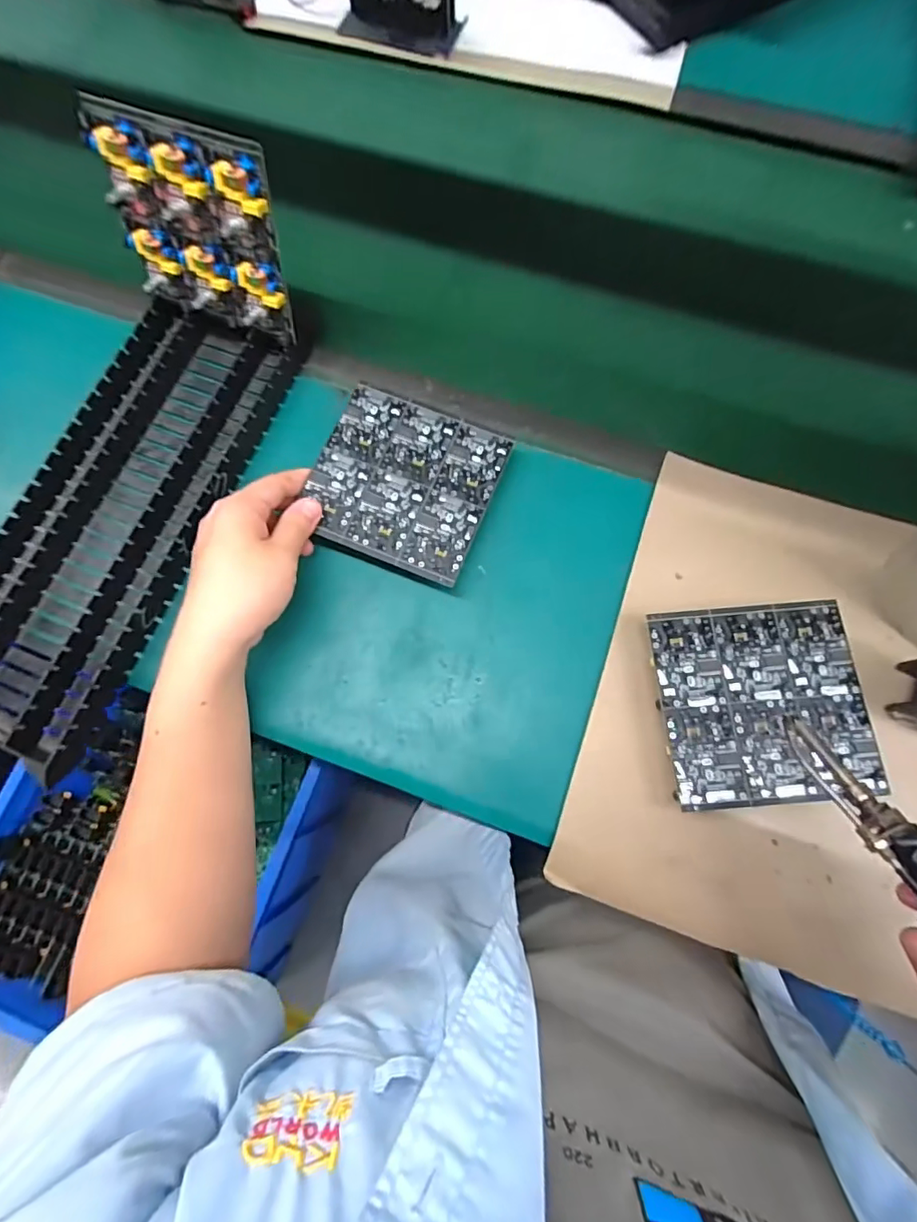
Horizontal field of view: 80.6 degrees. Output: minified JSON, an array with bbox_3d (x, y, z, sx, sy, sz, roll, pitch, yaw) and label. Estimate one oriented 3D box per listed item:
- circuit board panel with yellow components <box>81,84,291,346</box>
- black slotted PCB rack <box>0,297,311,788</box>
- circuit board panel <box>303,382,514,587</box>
[{"bbox_3d":[-0.198,-0.284,0.411,0.134,0.133,0.024,20,58,6],"label":"circuit board panel with yellow components"},{"bbox_3d":[-0.276,-0.078,0.449,0.146,0.049,0.383,22,75,4],"label":"black slotted PCB rack"},{"bbox_3d":[-0.042,-0.104,0.429,0.136,0.007,0.135,21,75,4],"label":"circuit board panel"}]

